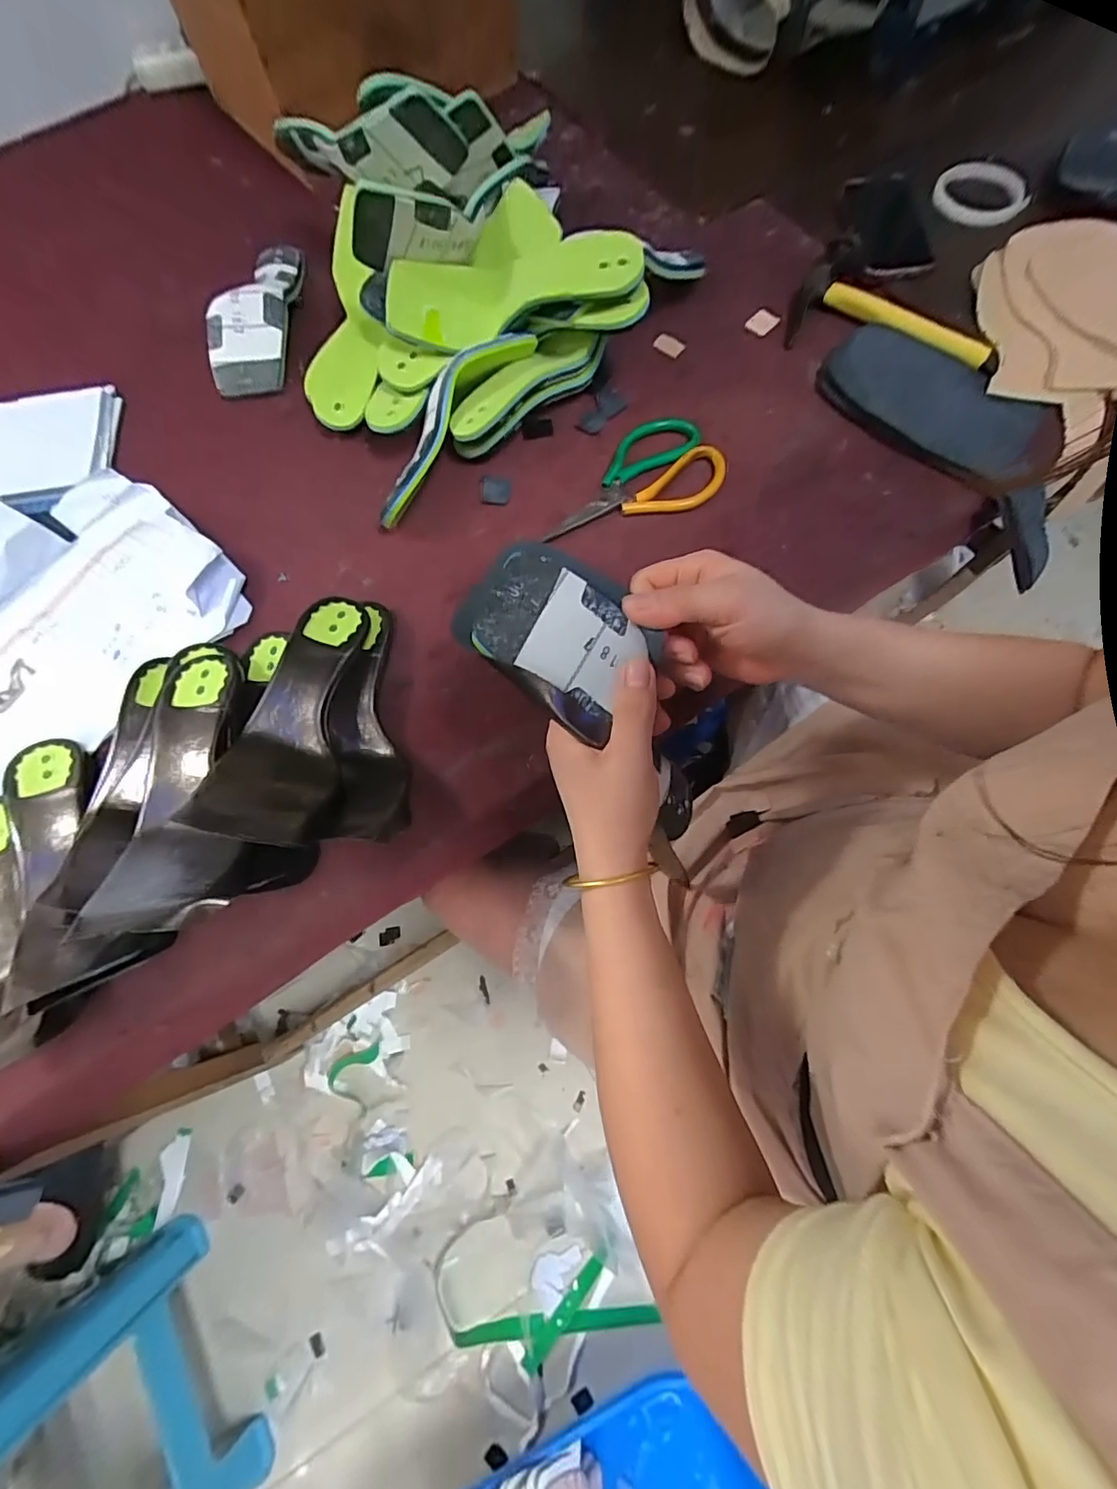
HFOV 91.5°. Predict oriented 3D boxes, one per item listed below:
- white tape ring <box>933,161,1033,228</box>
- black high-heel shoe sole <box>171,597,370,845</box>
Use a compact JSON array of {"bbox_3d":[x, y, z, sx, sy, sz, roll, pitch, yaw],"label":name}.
[{"bbox_3d":[0.471,-0.618,0.607,0.097,0.008,0.089,-1,70,2],"label":"white tape ring"},{"bbox_3d":[-0.194,-0.027,0.400,0.075,0.056,0.231,-2,55,2],"label":"black high-heel shoe sole"}]

